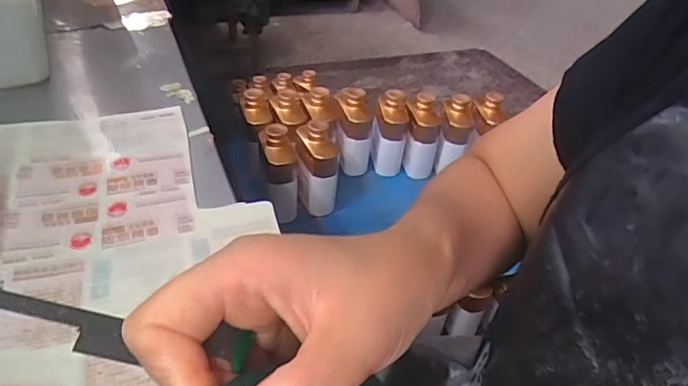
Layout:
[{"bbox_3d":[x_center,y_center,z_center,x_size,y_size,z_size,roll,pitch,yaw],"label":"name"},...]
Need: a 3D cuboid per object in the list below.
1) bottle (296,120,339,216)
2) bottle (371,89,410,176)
[{"bbox_3d":[-0.055,-0.047,0.984,0.079,0.187,0.105,1,38,-8],"label":"bottle"},{"bbox_3d":[0.098,-0.125,1.092,0.072,0.194,0.069,6,38,-1],"label":"bottle"}]

